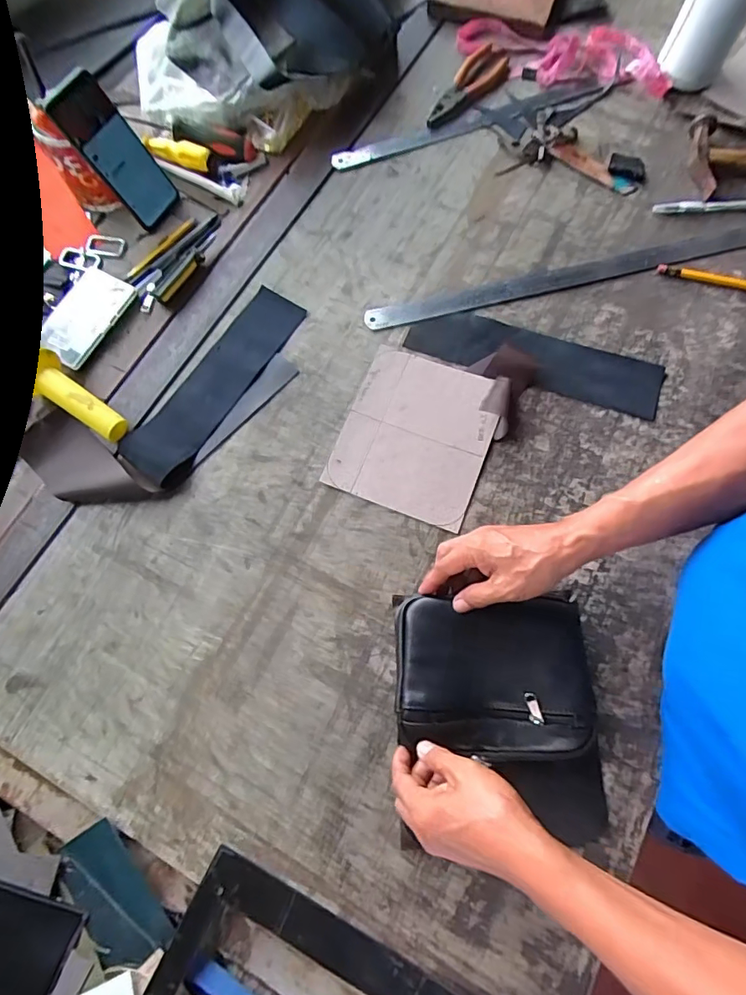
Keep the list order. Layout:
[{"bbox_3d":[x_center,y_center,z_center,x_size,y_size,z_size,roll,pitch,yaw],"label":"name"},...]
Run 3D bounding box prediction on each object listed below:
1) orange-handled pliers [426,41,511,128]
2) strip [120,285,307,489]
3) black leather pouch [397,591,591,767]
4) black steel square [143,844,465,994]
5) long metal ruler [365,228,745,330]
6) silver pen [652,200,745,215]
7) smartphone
[{"bbox_3d":[0.137,-0.585,0.684,0.049,0.028,0.165,37,77,11],"label":"orange-handled pliers"},{"bbox_3d":[-0.174,-0.131,0.573,0.102,0.012,0.269,33,77,10],"label":"strip"},{"bbox_3d":[0.115,0.172,0.470,0.183,0.030,0.141,2,74,1],"label":"black leather pouch"},{"bbox_3d":[-0.050,0.468,0.401,0.300,0.009,0.206,26,76,8],"label":"black steel square"},{"bbox_3d":[0.301,-0.290,0.615,0.625,0.008,0.033,-14,76,-3],"label":"long metal ruler"},{"bbox_3d":[0.443,-0.381,0.637,0.148,0.008,0.016,-2,73,0],"label":"silver pen"},{"bbox_3d":[-0.309,-0.418,0.592,0.018,0.155,0.072,22,73,36],"label":"smartphone"}]

